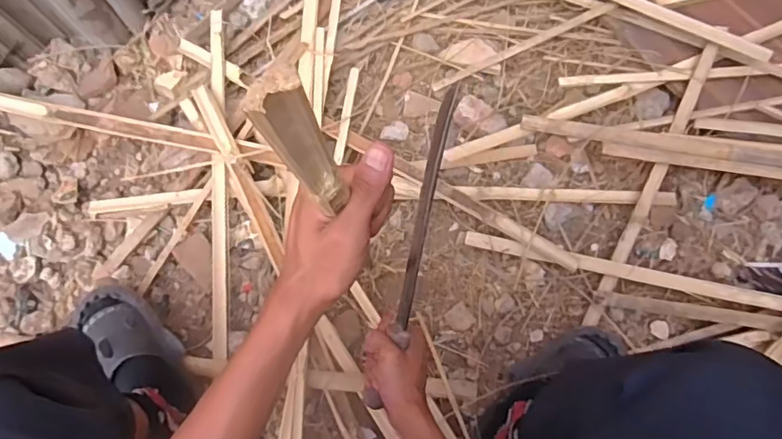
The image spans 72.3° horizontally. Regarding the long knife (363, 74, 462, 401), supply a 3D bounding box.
[{"bbox_3d":[0.023,0.038,0.619,0.028,0.028,0.383,13,100,3],"label":"long knife"}]

